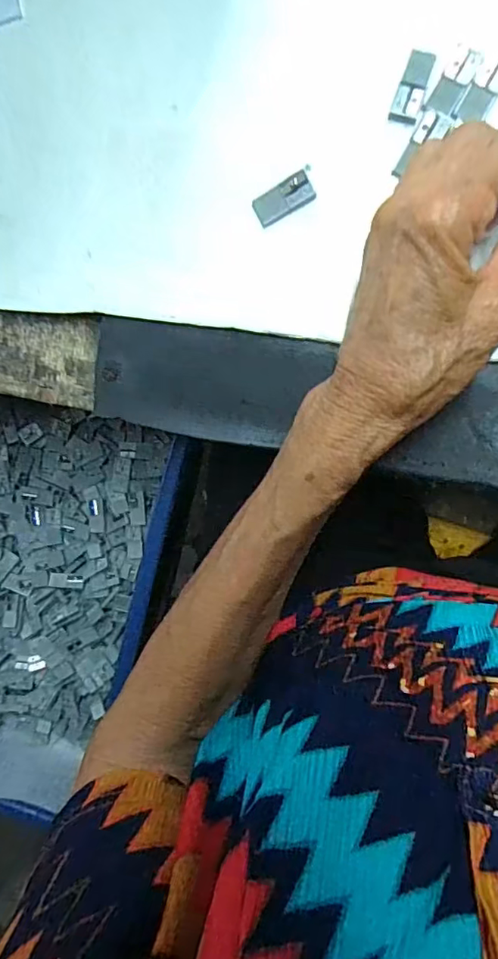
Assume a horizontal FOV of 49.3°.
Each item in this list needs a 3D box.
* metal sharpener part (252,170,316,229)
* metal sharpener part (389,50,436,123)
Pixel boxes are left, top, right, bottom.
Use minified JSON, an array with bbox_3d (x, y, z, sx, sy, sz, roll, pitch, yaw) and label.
[{"bbox_3d":[0.016,-0.130,0.250,0.027,0.004,0.014,-26,93,12],"label":"metal sharpener part"},{"bbox_3d":[0.072,-0.171,0.238,0.012,0.005,0.028,16,100,7],"label":"metal sharpener part"}]

